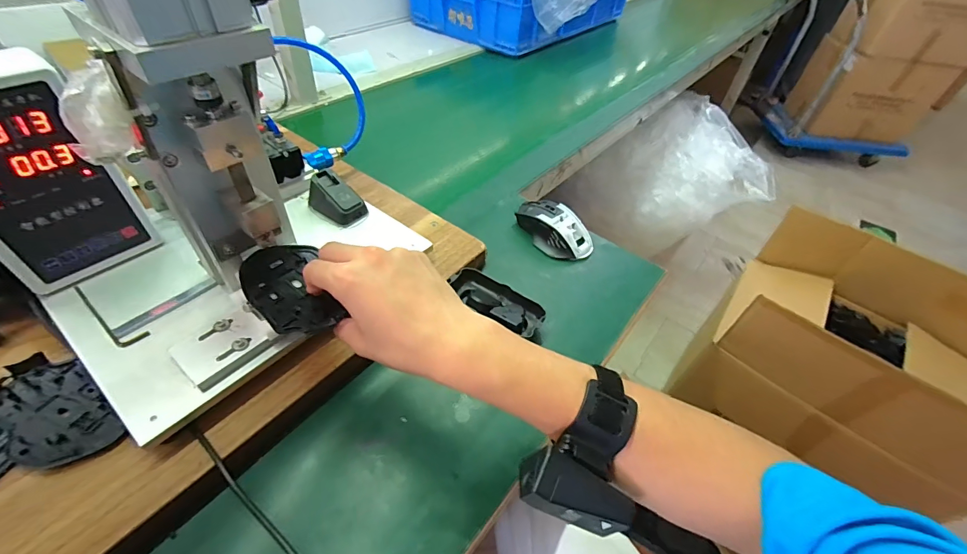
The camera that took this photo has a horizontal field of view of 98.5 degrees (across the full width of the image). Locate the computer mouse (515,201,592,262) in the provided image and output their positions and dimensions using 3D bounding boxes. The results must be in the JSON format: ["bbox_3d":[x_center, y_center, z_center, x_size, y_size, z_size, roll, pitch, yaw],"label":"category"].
[{"bbox_3d":[0.094,-0.068,0.561,0.116,0.036,0.063,38,54,26],"label":"computer mouse"}]

